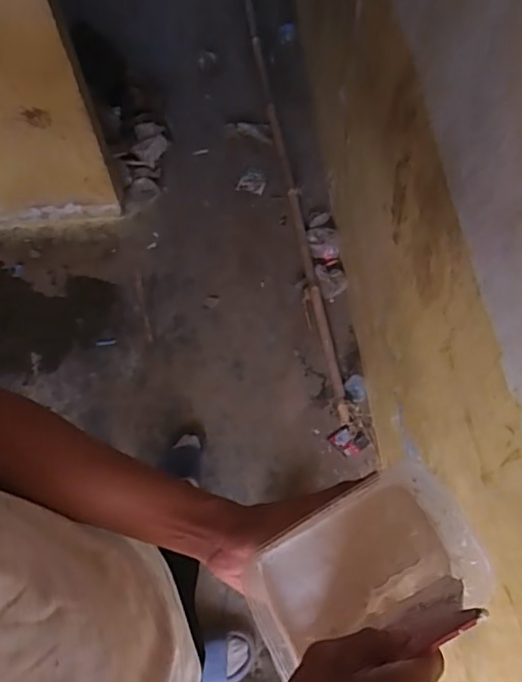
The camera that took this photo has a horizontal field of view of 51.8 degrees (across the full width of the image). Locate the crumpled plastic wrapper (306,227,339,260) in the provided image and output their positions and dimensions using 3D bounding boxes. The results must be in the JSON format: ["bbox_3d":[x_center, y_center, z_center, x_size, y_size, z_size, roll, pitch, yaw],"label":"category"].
[{"bbox_3d":[0.211,-0.337,1.817,0.095,0.043,0.133,-10,67,-7],"label":"crumpled plastic wrapper"}]

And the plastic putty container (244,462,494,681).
[{"bbox_3d":[0.078,0.183,0.425,0.174,0.050,0.106,-27,66,-10],"label":"plastic putty container"}]

